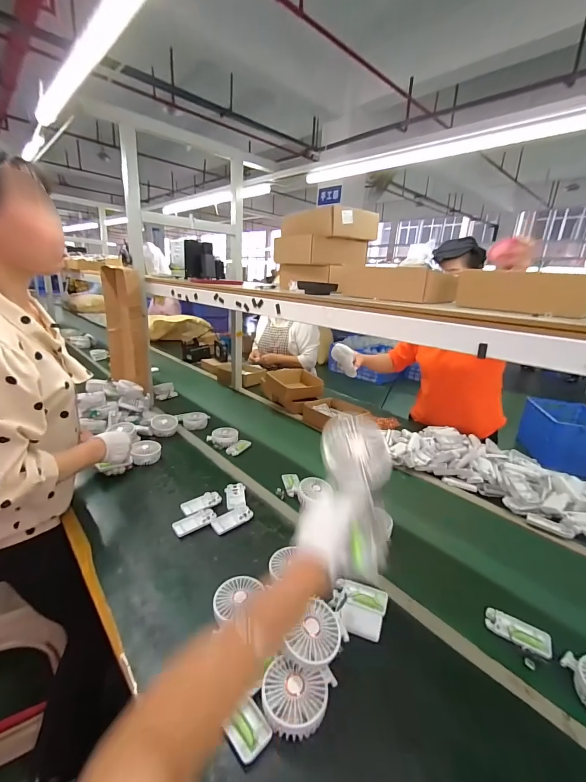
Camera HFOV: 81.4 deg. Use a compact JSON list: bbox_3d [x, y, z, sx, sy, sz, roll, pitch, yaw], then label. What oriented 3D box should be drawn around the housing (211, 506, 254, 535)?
[{"bbox_3d":[-0.144,0.305,0.816,0.100,0.009,0.046,-10,23,-38],"label":"housing"}]

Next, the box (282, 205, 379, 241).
[{"bbox_3d":[0.109,-0.473,0.971,0.202,0.069,0.211,-7,21,-33],"label":"box"}]

